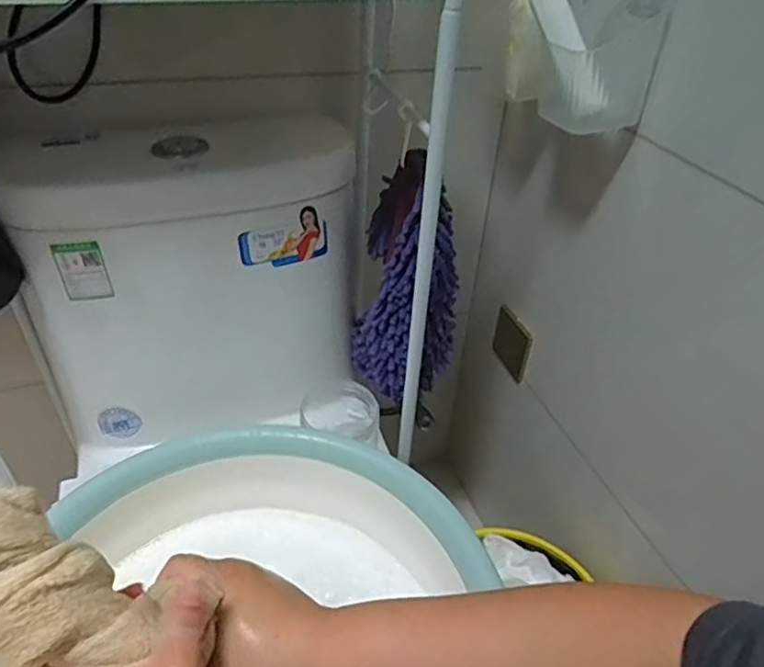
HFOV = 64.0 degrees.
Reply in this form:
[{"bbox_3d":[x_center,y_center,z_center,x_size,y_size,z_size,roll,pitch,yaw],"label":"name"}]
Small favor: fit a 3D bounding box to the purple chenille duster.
[{"bbox_3d":[0.023,-0.058,0.725,0.124,0.286,0.088,30,44,29],"label":"purple chenille duster"}]

